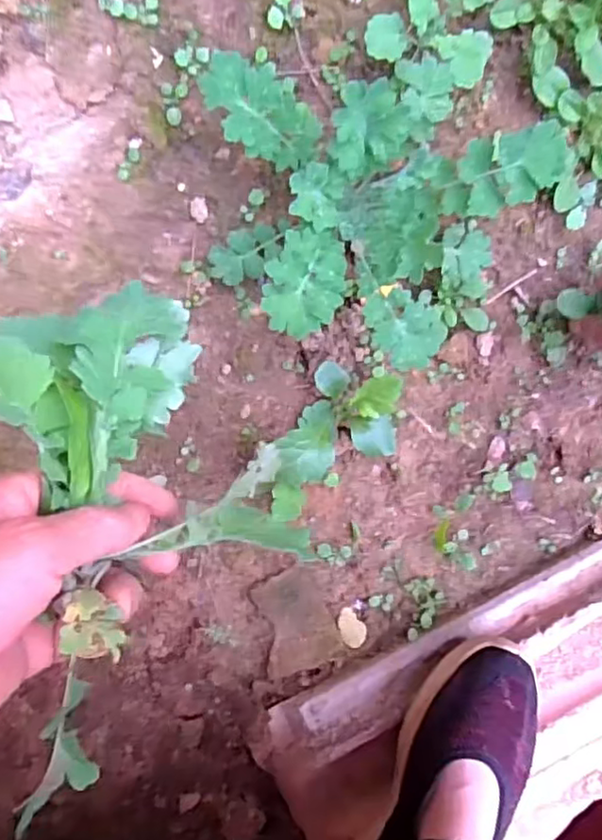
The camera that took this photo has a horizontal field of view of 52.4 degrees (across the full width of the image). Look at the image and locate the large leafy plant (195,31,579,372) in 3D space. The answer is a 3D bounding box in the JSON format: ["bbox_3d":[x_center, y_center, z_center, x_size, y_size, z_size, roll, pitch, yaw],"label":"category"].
[{"bbox_3d":[0.051,-0.129,0.384,0.217,0.135,0.188,-16,92,-4],"label":"large leafy plant"}]

